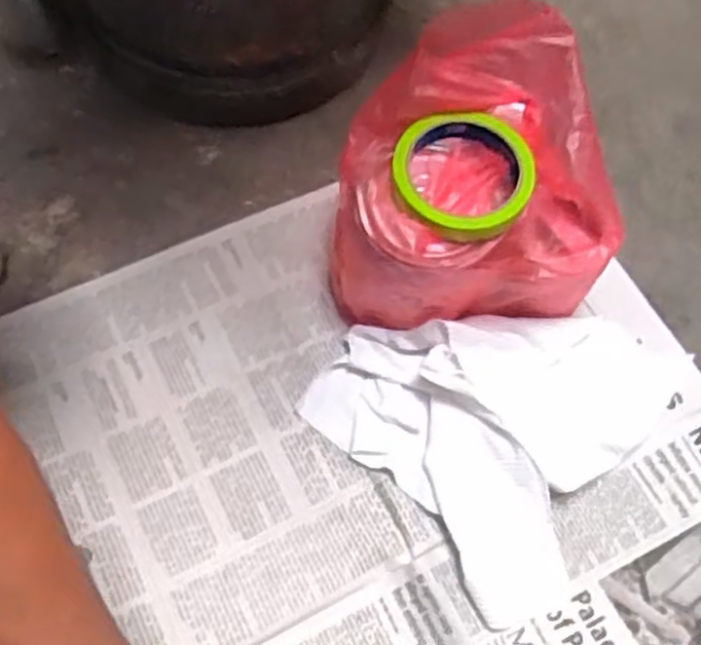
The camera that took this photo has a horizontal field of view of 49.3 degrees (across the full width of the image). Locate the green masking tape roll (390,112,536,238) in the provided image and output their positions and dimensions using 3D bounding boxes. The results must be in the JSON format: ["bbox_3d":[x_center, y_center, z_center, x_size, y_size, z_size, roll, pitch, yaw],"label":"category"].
[{"bbox_3d":[0.080,-0.102,0.530,0.099,0.017,0.097,3,63,-2],"label":"green masking tape roll"}]

